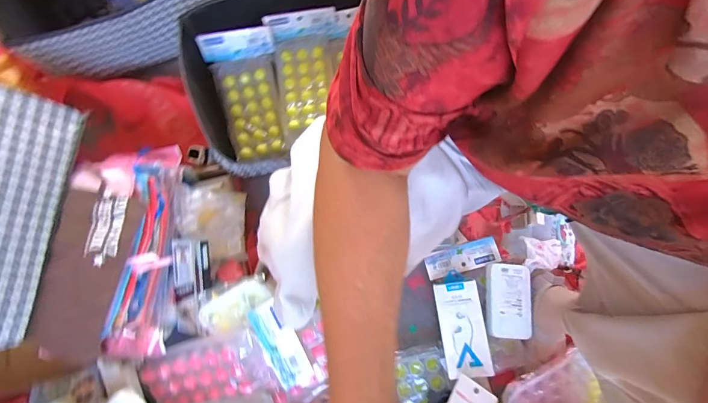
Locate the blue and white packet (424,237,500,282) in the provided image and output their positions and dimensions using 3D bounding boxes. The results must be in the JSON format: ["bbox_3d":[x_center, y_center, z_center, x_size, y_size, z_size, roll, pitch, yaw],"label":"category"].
[{"bbox_3d":[0.221,0.117,0.708,0.146,0.020,0.052,-16,79,-3],"label":"blue and white packet"}]

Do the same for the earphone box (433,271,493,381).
[{"bbox_3d":[0.206,0.235,0.668,0.082,0.039,0.185,-7,79,-1],"label":"earphone box"}]

